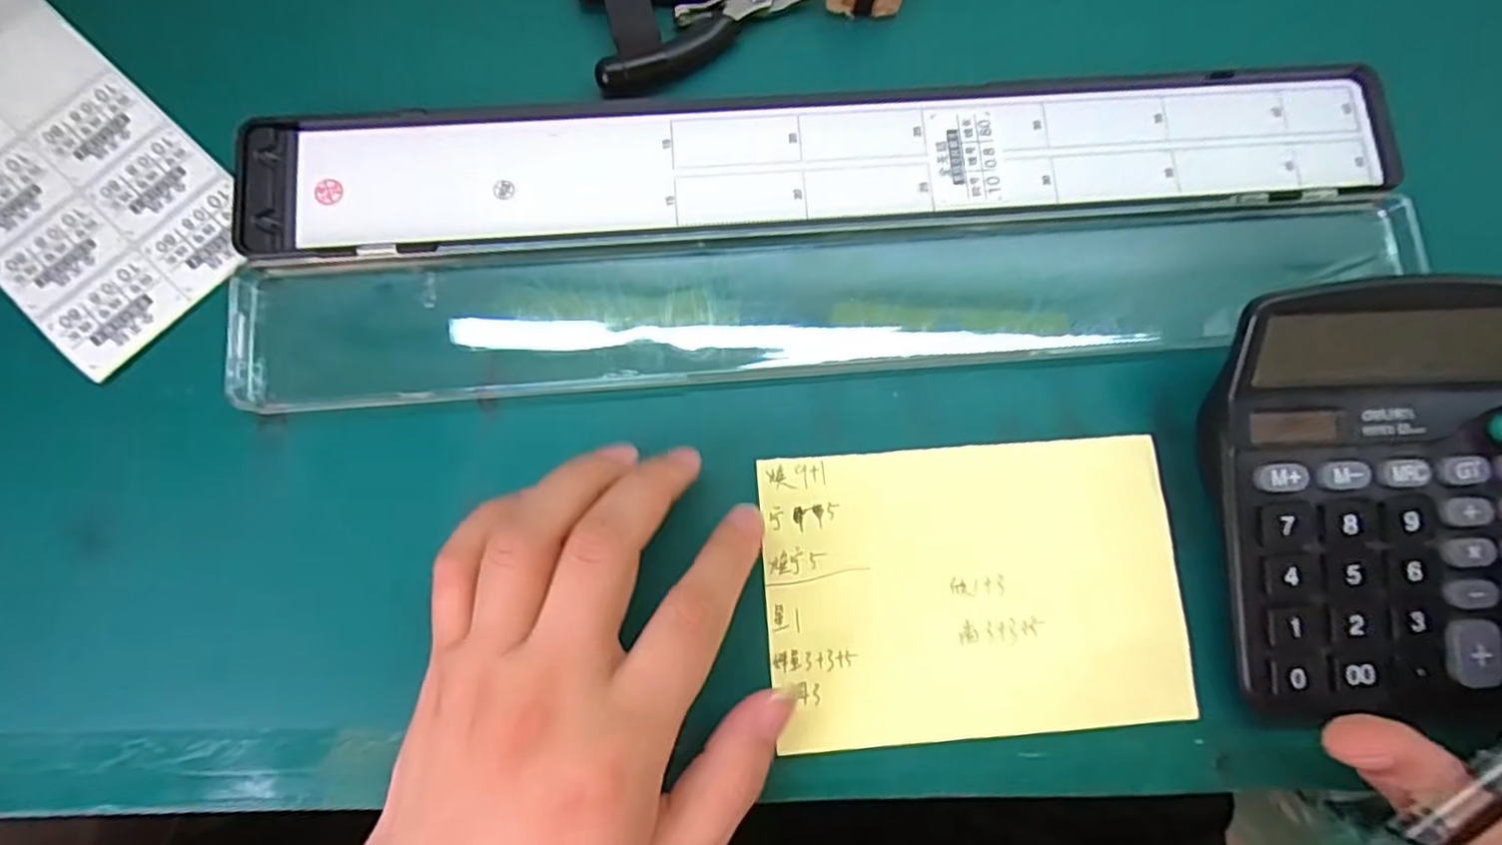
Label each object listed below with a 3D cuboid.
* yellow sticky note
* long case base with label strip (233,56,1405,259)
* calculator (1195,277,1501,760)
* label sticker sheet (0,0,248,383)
[{"bbox_3d":[0.081,0.060,0.252,0.147,0.007,0.100,-4,82,-2],"label":"yellow sticky note"},{"bbox_3d":[0.032,-0.107,0.272,0.438,0.010,0.064,-4,82,-3],"label":"long case base with label strip"},{"bbox_3d":[0.220,0.027,0.233,0.113,0.028,0.143,0,82,-2],"label":"calculator"},{"bbox_3d":[-0.280,-0.111,0.266,0.195,0.010,0.082,41,83,4],"label":"label sticker sheet"}]

